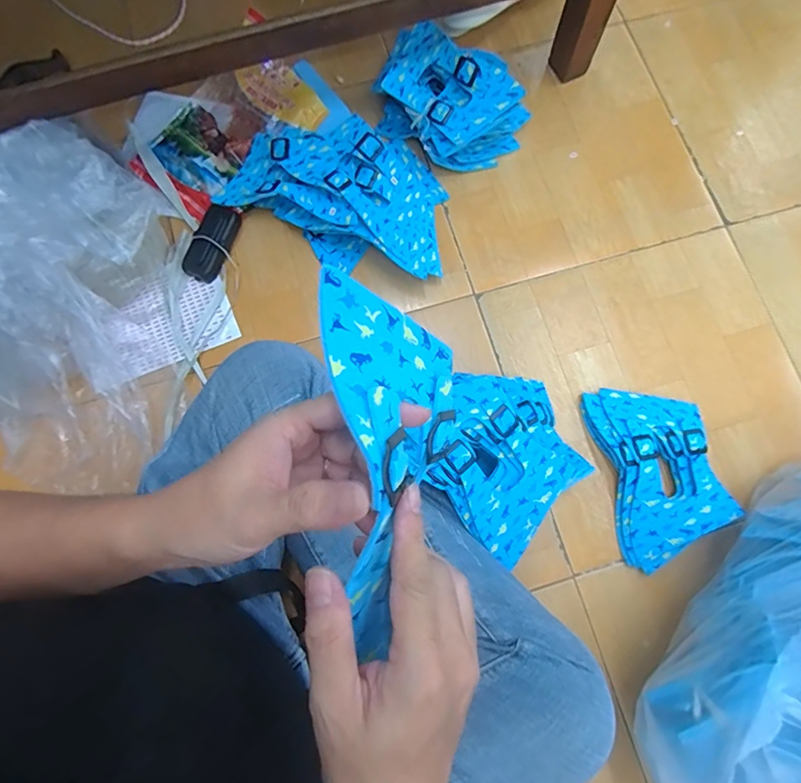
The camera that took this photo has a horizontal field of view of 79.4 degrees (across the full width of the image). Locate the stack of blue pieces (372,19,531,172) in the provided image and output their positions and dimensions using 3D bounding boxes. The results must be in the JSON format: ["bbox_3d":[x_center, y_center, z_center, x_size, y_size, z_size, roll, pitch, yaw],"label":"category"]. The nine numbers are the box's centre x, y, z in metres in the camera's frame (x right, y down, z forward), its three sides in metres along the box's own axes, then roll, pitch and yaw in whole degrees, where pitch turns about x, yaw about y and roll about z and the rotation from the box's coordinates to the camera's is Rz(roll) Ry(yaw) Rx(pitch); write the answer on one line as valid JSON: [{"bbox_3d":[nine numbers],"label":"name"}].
[{"bbox_3d":[0.070,-0.422,0.705,0.217,0.113,0.152,28,78,5],"label":"stack of blue pieces"}]

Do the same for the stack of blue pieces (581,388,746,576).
[{"bbox_3d":[0.335,0.102,0.626,0.135,0.044,0.224,-10,78,-4],"label":"stack of blue pieces"}]

